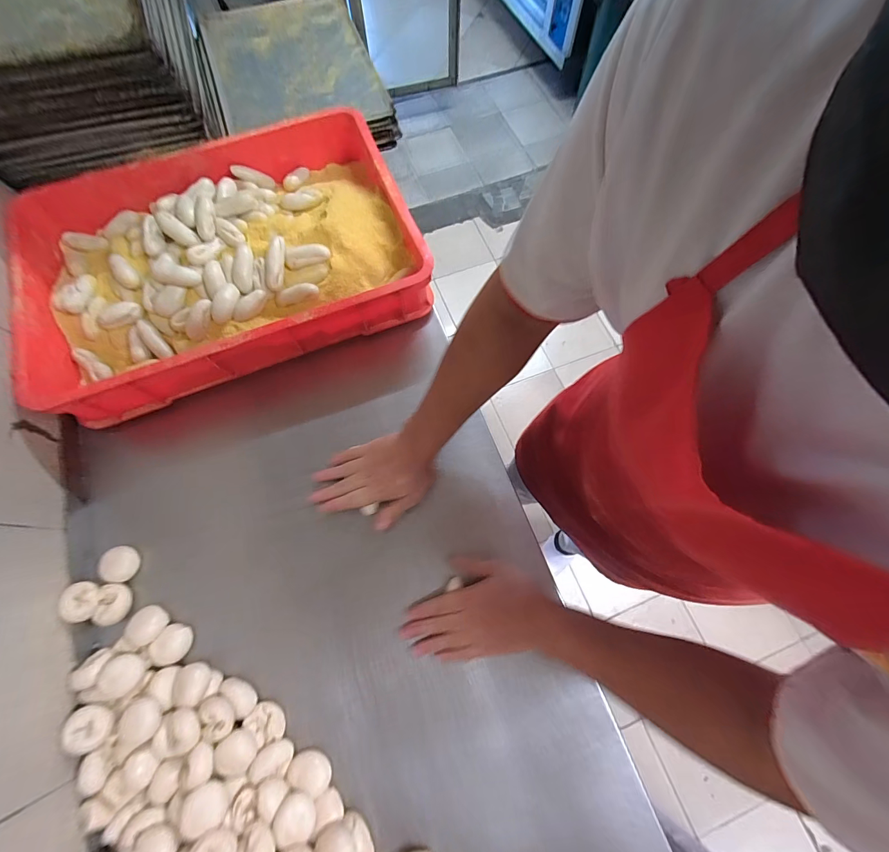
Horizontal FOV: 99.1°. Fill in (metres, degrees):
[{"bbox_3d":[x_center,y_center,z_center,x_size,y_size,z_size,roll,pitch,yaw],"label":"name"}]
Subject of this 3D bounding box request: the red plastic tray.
[{"bbox_3d":[-0.369,-0.292,0.644,0.601,0.095,0.420,-21,72,-6],"label":"red plastic tray"}]

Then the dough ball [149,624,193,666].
[{"bbox_3d":[-0.356,0.285,0.490,0.038,0.025,0.045,15,72,6],"label":"dough ball"}]

